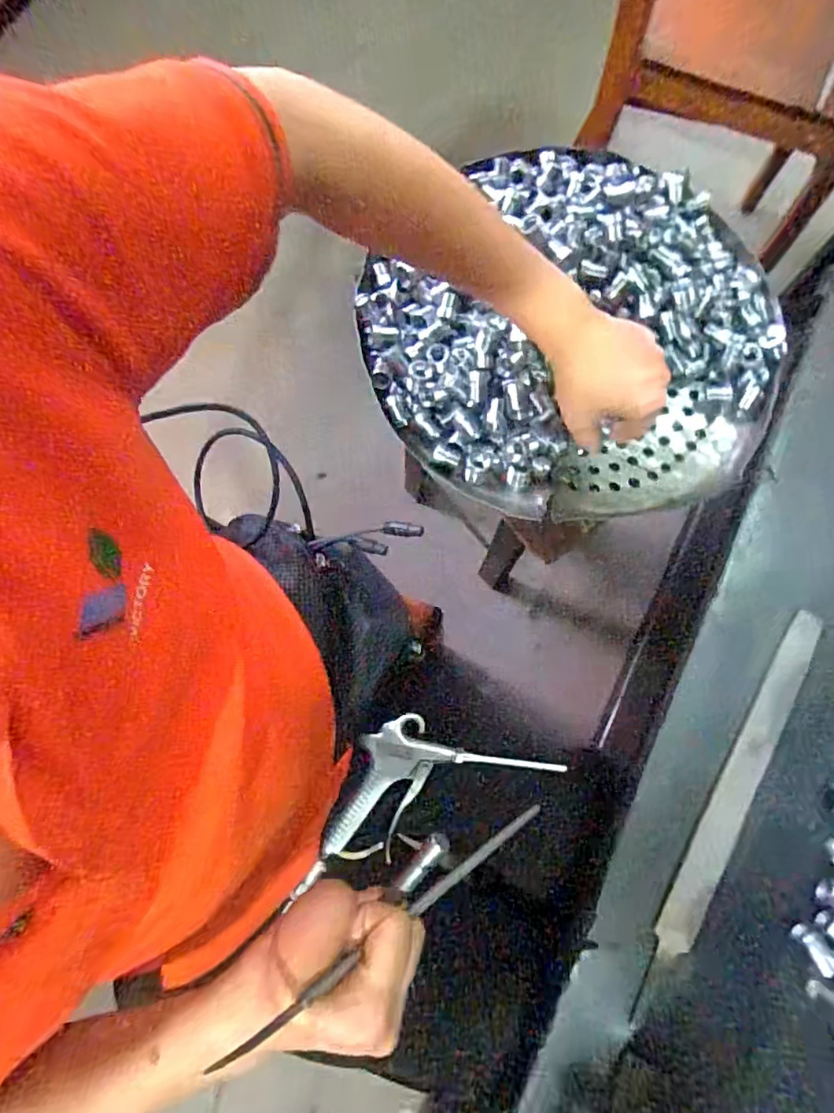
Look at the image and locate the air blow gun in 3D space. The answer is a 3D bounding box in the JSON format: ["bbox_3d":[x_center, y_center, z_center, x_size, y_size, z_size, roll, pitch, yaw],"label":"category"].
[{"bbox_3d":[0.007,0.175,0.466,0.201,0.038,0.097,-26,77,-6],"label":"air blow gun"}]

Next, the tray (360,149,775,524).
[{"bbox_3d":[0.147,-0.203,0.513,0.361,0.102,0.344,0,75,2],"label":"tray"}]

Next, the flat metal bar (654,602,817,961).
[{"bbox_3d":[0.229,0.151,0.406,0.016,0.011,0.255,31,78,8],"label":"flat metal bar"}]

